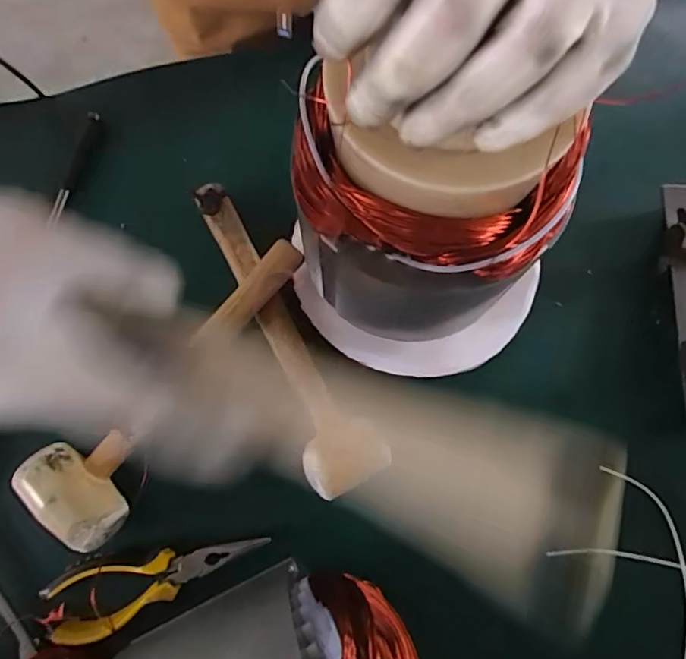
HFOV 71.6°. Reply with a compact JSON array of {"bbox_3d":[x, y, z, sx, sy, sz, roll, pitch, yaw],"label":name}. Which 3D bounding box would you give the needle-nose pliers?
[{"bbox_3d":[-0.128,0.171,0.327,0.151,0.011,0.045,-20,76,-5],"label":"needle-nose pliers"}]

